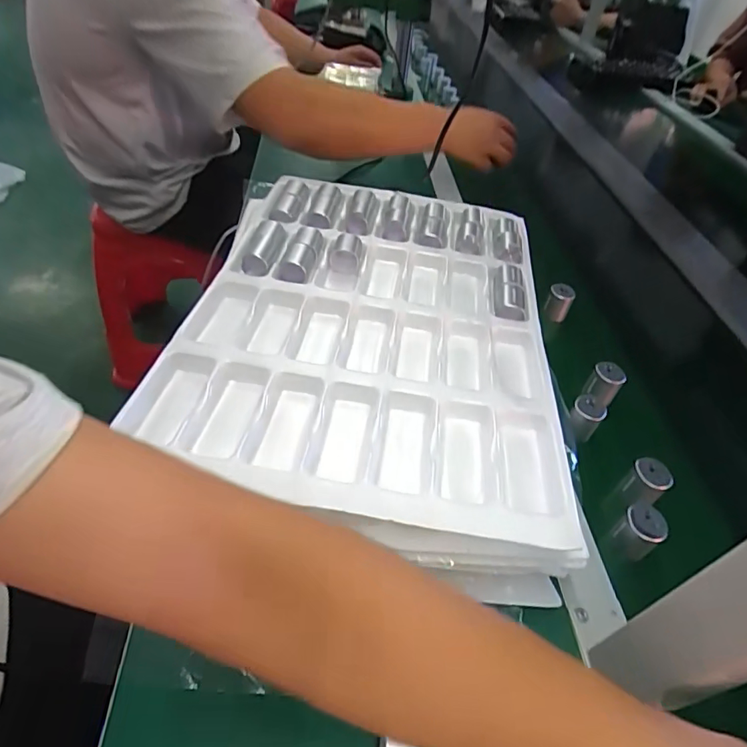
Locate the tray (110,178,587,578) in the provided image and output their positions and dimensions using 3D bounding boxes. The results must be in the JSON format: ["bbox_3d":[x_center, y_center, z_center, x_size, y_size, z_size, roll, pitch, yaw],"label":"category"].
[{"bbox_3d":[-0.004,-0.050,0.481,0.325,0.060,0.452,8,46,1],"label":"tray"}]

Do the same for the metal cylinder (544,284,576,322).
[{"bbox_3d":[0.232,-0.089,0.613,0.029,0.041,0.029,24,48,15],"label":"metal cylinder"}]

